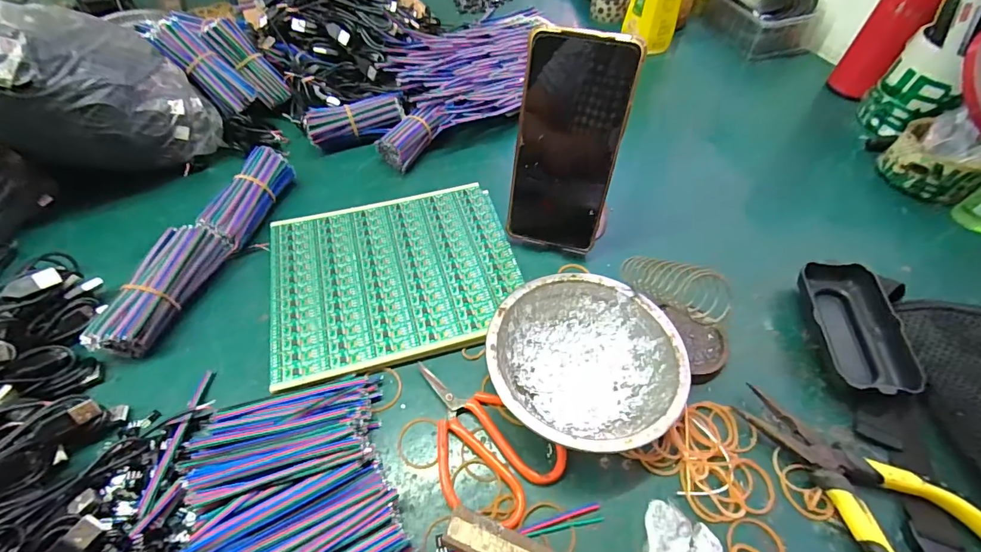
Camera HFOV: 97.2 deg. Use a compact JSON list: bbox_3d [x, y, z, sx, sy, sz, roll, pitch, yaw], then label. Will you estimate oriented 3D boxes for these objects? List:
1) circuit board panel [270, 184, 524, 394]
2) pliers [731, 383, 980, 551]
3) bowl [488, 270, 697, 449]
[{"bbox_3d":[-0.080,-0.006,0.364,0.195,0.008,0.167,-12,55,-10],"label":"circuit board panel"},{"bbox_3d":[0.223,0.132,0.263,0.071,0.020,0.144,-37,63,-24],"label":"pliers"},{"bbox_3d":[0.062,0.059,0.297,0.120,0.042,0.125,1,54,-1],"label":"bowl"}]

